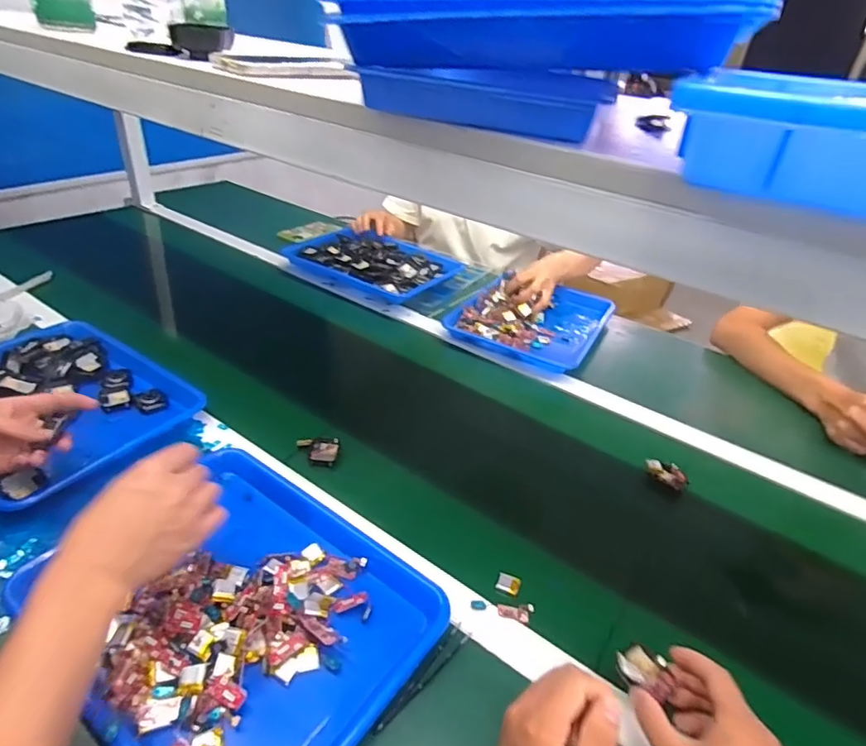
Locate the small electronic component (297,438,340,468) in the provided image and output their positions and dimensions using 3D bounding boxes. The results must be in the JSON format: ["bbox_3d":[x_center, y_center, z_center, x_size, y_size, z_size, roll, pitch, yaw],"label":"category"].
[{"bbox_3d":[-0.148,0.099,0.685,0.054,0.010,0.044,10,34,6],"label":"small electronic component"}]

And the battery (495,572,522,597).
[{"bbox_3d":[0.078,0.219,0.554,0.024,0.007,0.018,17,35,16],"label":"battery"}]

